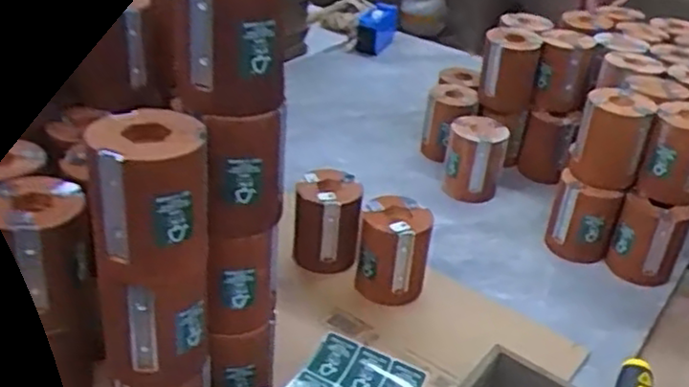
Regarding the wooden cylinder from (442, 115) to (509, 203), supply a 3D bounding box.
[{"bbox_3d":[0.187,-0.049,1.021,0.083,0.097,0.071,10,31,8],"label":"wooden cylinder"}]

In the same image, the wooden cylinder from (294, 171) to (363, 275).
[{"bbox_3d":[-0.019,0.037,0.869,0.079,0.108,0.077,6,31,1],"label":"wooden cylinder"}]

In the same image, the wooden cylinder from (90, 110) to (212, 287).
[{"bbox_3d":[-0.136,0.002,0.504,0.078,0.100,0.073,-3,30,-12],"label":"wooden cylinder"}]

